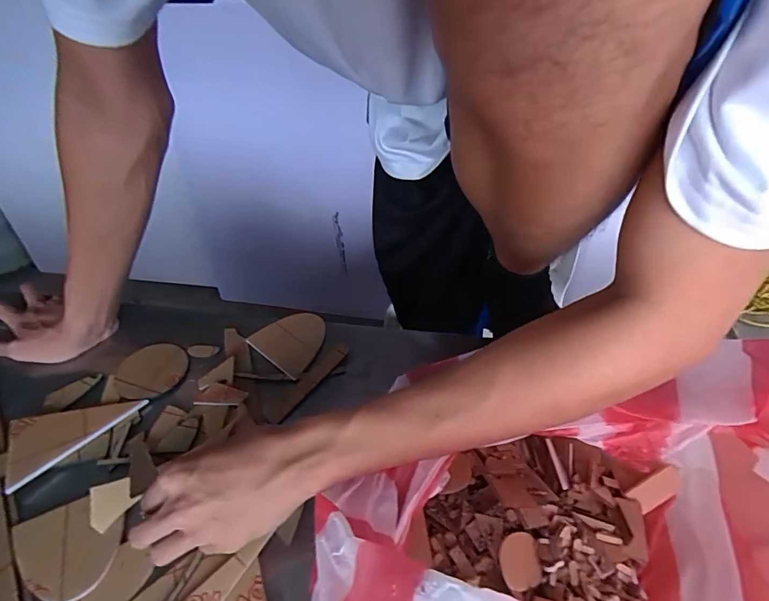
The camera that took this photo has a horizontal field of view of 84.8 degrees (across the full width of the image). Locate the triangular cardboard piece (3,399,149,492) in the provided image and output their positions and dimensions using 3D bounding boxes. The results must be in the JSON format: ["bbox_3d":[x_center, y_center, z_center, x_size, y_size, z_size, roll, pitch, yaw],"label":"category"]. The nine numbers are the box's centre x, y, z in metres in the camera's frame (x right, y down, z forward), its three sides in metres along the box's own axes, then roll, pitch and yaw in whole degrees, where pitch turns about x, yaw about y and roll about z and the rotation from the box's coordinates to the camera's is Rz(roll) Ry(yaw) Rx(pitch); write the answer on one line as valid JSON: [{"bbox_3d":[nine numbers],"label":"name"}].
[{"bbox_3d":[-0.287,0.121,0.392,0.110,0.009,0.071,-19,45,-18],"label":"triangular cardboard piece"}]

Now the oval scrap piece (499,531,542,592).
[{"bbox_3d":[0.088,0.170,0.275,0.033,0.004,0.031,9,57,-31],"label":"oval scrap piece"}]

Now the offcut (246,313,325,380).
[{"bbox_3d":[-0.098,0.043,0.466,0.080,0.004,0.073,32,52,30],"label":"offcut"}]

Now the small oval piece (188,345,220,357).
[{"bbox_3d":[-0.199,0.055,0.462,0.032,0.007,0.015,1,43,3],"label":"small oval piece"}]

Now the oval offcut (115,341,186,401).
[{"bbox_3d":[-0.245,0.074,0.441,0.069,0.008,0.063,-19,55,-14],"label":"oval offcut"}]

